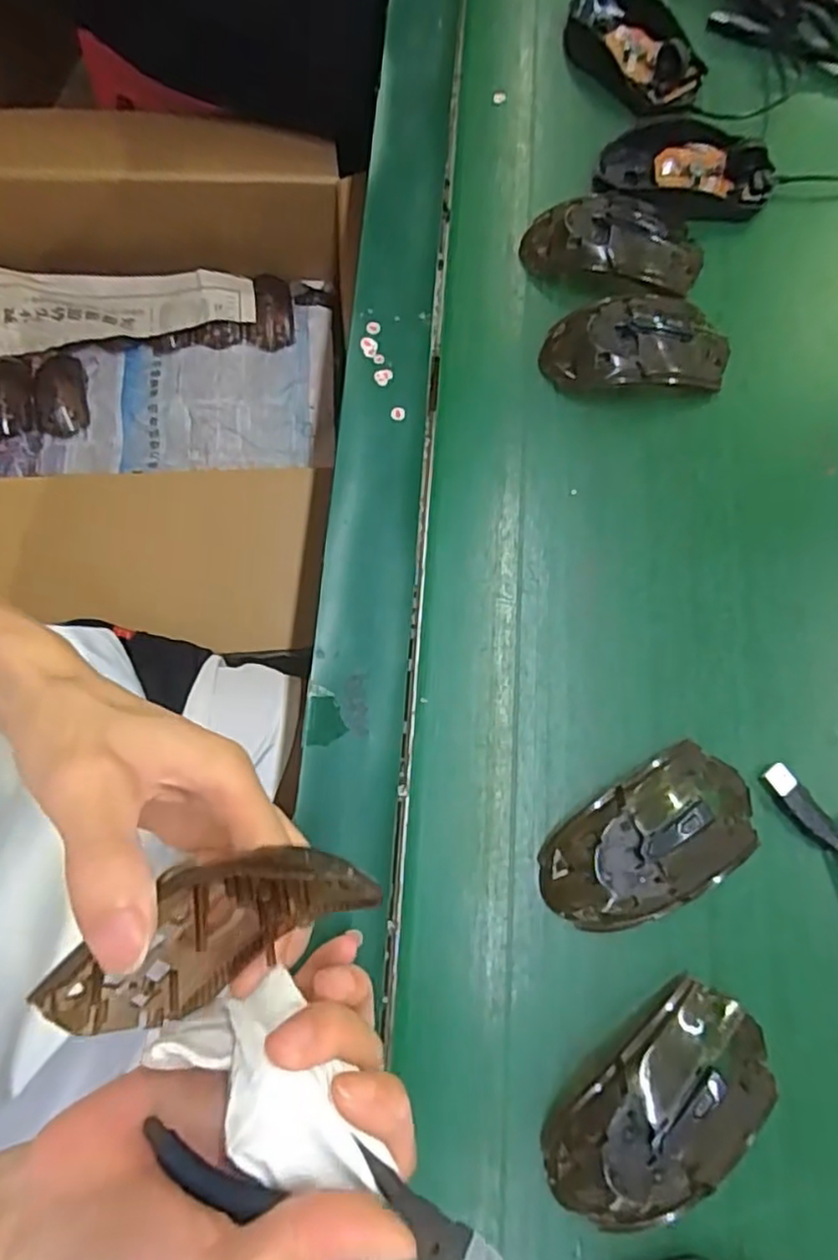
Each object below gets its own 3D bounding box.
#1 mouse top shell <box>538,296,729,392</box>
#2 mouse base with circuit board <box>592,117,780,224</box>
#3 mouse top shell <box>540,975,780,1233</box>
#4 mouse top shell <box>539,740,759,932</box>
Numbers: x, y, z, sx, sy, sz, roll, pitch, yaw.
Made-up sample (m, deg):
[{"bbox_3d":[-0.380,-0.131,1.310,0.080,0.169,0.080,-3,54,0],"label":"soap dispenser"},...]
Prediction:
[{"bbox_3d":[0.128,-0.172,0.392,0.108,0.029,0.061,-6,75,-4],"label":"mouse top shell"},{"bbox_3d":[0.174,-0.301,0.434,0.111,0.019,0.066,8,74,0],"label":"mouse base with circuit board"},{"bbox_3d":[0.104,0.206,0.286,0.107,0.030,0.060,-30,78,-10],"label":"mouse top shell"},{"bbox_3d":[0.110,0.099,0.316,0.108,0.031,0.057,-28,77,-9],"label":"mouse top shell"}]

